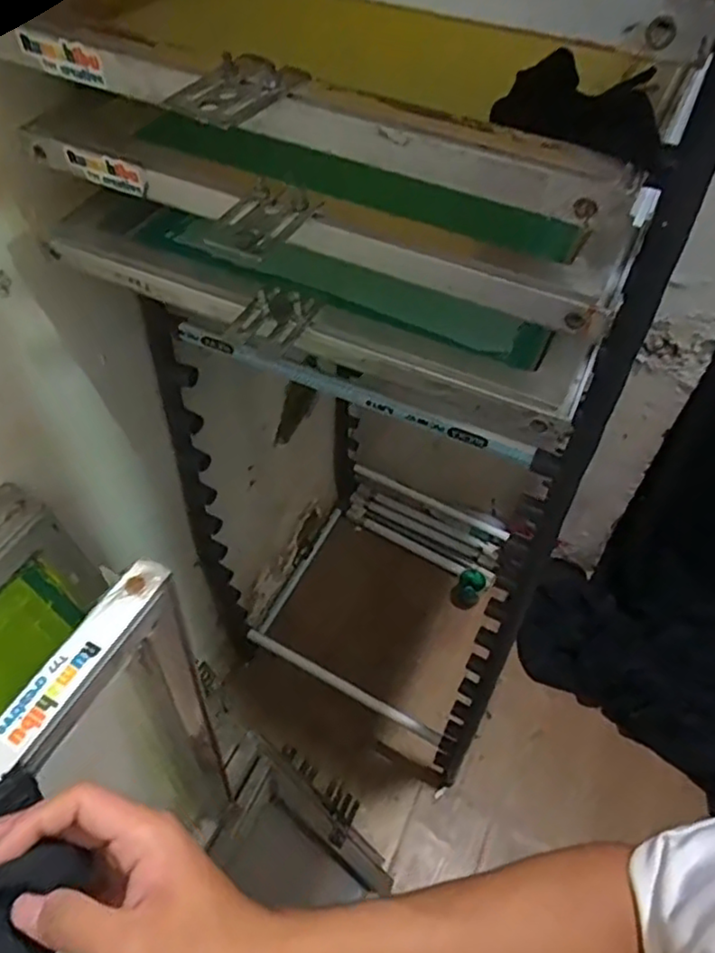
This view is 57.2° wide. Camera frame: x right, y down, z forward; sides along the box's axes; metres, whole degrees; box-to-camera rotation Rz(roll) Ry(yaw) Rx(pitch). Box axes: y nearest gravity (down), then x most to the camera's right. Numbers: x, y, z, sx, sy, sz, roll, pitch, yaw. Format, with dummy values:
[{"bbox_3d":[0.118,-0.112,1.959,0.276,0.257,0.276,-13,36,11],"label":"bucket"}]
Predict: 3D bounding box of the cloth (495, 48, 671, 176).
[{"bbox_3d":[0.137,-0.211,0.387,0.030,0.050,0.144,-21,54,-17],"label":"cloth"}]

